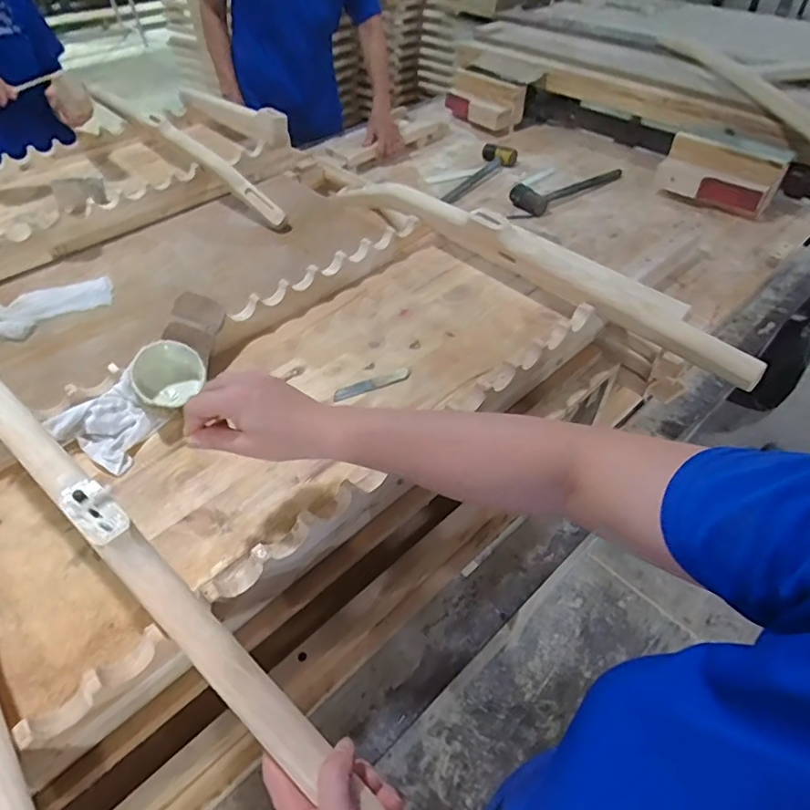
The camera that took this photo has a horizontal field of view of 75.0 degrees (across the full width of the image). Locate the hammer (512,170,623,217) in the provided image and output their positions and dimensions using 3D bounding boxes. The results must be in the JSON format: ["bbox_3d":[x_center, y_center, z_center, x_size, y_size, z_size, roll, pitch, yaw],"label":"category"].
[{"bbox_3d":[0.414,-0.555,1.321,0.328,0.051,0.105,-26,52,-21],"label":"hammer"}]

